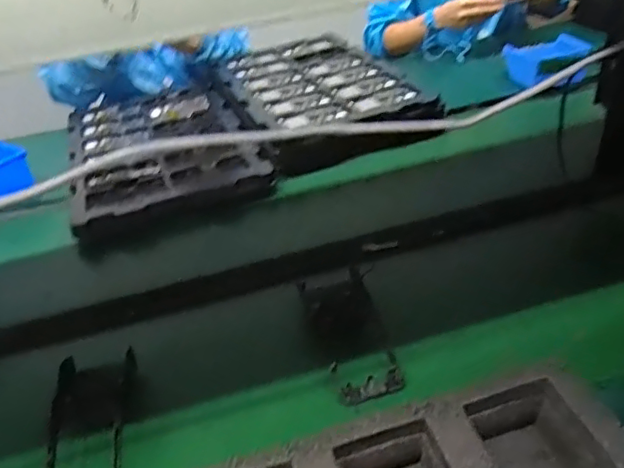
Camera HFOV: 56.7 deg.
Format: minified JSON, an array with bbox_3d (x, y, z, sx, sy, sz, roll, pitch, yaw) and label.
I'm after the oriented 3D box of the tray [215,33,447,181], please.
[{"bbox_3d":[0.006,-0.291,1.184,0.333,0.055,0.522,-17,38,-13],"label":"tray"}]

